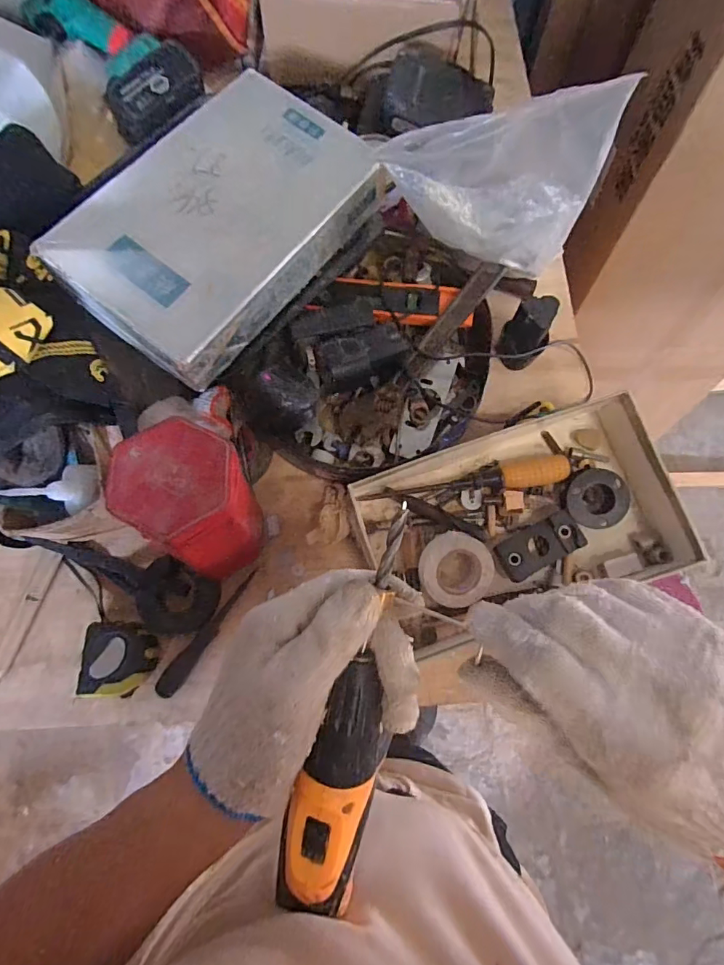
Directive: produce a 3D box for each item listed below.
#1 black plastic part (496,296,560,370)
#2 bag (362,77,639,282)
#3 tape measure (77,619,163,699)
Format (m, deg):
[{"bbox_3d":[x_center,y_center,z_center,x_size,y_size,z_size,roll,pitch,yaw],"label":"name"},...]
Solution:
[{"bbox_3d":[0.177,-0.159,0.496,0.051,0.077,0.037,-9,73,-1],"label":"black plastic part"},{"bbox_3d":[0.109,-0.256,0.408,0.182,0.150,0.026,4,74,3],"label":"bag"},{"bbox_3d":[-0.235,0.171,0.453,0.067,0.032,0.065,0,73,1],"label":"tape measure"}]

